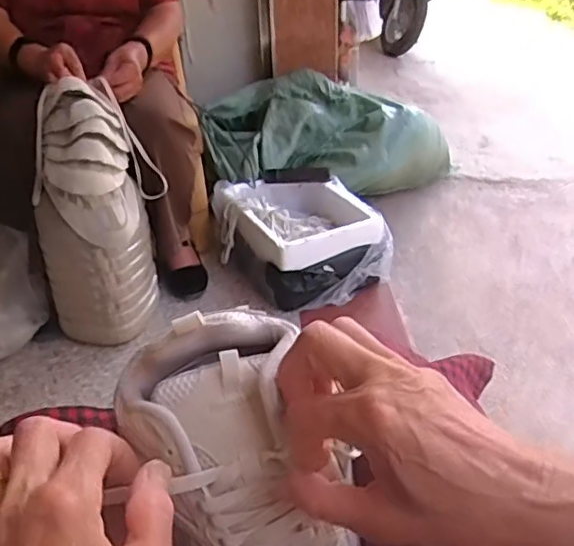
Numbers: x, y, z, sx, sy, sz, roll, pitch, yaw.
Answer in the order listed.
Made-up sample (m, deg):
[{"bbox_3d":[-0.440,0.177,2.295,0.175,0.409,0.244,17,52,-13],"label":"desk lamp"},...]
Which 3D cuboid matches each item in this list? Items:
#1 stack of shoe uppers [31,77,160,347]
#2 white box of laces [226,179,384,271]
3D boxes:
[{"bbox_3d":[-0.365,-0.090,1.143,0.206,0.471,0.183,-12,34,-15],"label":"stack of shoe uppers"},{"bbox_3d":[0.025,-0.135,1.414,0.291,0.086,0.337,-14,35,-18],"label":"white box of laces"}]

